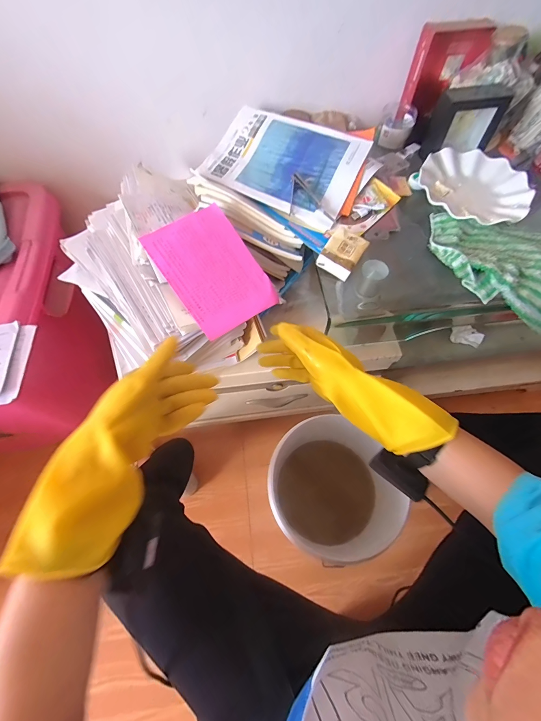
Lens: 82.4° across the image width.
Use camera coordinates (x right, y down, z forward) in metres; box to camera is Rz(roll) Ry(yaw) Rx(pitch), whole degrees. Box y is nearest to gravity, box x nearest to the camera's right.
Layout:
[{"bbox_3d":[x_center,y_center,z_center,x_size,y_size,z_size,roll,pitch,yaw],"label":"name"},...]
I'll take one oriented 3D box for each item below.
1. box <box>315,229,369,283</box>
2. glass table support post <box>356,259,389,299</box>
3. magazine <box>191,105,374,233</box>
[{"bbox_3d":[0.112,-0.165,0.468,0.052,0.028,0.071,30,67,14],"label":"box"},{"bbox_3d":[0.165,-0.134,0.505,0.038,0.056,0.042,22,65,11],"label":"glass table support post"},{"bbox_3d":[0.024,-0.351,0.544,0.256,0.016,0.189,26,79,10],"label":"magazine"}]

